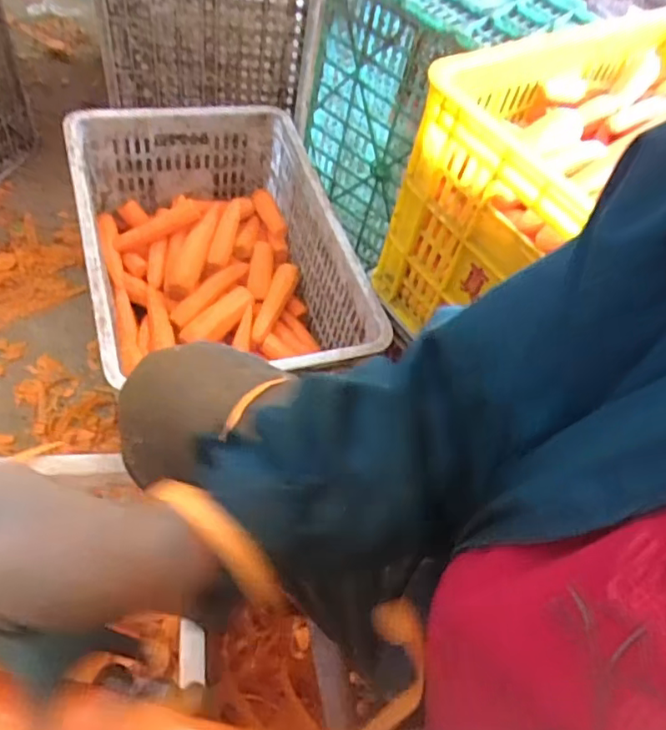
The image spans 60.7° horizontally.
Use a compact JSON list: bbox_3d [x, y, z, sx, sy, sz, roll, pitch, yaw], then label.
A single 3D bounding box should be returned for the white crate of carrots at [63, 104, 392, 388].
[{"bbox_3d":[-0.183,-0.162,0.876,0.354,0.220,0.557,-10,59,-17],"label":"white crate of carrots"}]

